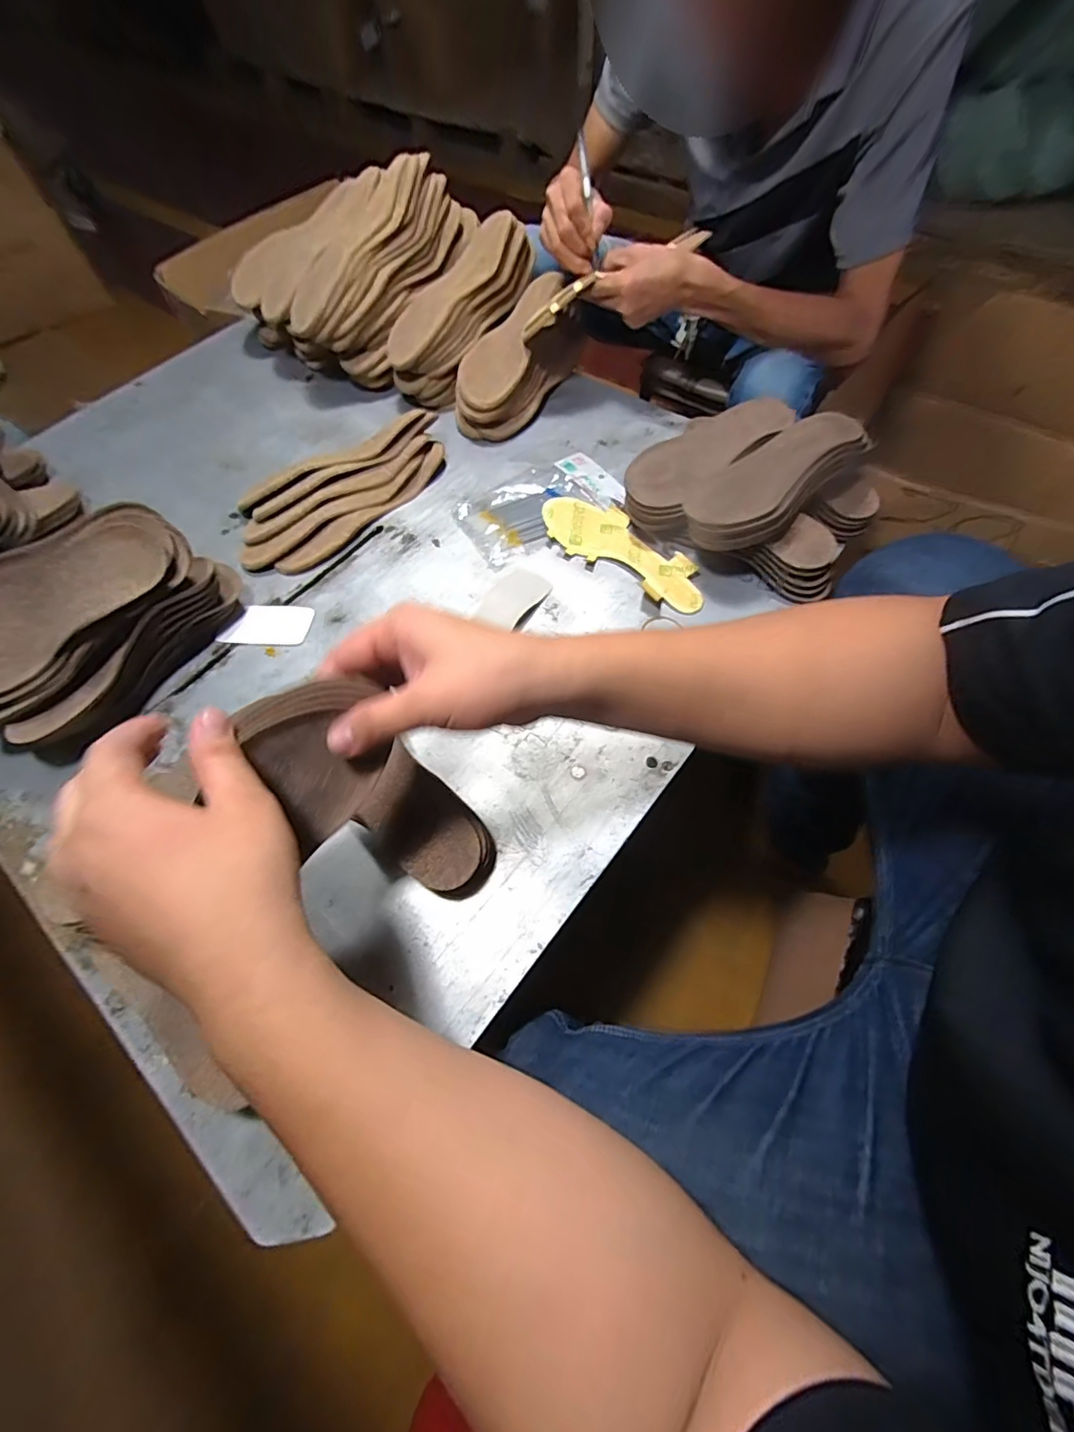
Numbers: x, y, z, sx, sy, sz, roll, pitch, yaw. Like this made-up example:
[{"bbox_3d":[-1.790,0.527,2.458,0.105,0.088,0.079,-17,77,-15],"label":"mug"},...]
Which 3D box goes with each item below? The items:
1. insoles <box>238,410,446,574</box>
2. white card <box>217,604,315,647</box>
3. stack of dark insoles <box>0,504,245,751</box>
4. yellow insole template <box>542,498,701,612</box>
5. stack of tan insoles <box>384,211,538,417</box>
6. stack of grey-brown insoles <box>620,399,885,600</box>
[{"bbox_3d":[-0.229,-0.266,0.638,0.279,0.052,0.115,-26,64,-10],"label":"insoles"},{"bbox_3d":[-0.297,-0.102,0.586,0.094,0.004,0.055,5,63,5],"label":"white card"},{"bbox_3d":[-0.431,-0.092,0.512,0.142,0.136,0.250,32,69,18],"label":"stack of dark insoles"},{"bbox_3d":[0.103,-0.193,0.601,0.214,0.017,0.084,38,71,20],"label":"yellow insole template"},{"bbox_3d":[-0.104,-0.559,0.718,0.111,0.076,0.266,36,90,19],"label":"stack of tan insoles"},{"bbox_3d":[0.240,-0.251,0.590,0.242,0.077,0.230,30,68,17],"label":"stack of grey-brown insoles"}]

